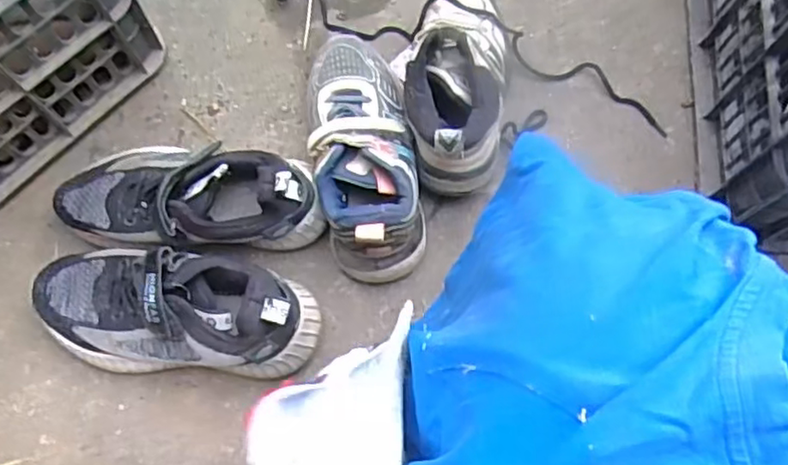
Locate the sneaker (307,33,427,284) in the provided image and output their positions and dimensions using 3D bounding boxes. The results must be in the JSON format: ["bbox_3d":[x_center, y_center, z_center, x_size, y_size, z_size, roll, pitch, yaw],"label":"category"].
[{"bbox_3d":[-0.026,-0.071,0.564,0.084,0.078,0.225,-10,72,-2],"label":"sneaker"}]

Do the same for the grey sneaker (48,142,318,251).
[{"bbox_3d":[-0.170,-0.031,0.548,0.214,0.089,0.093,8,72,4],"label":"grey sneaker"}]

